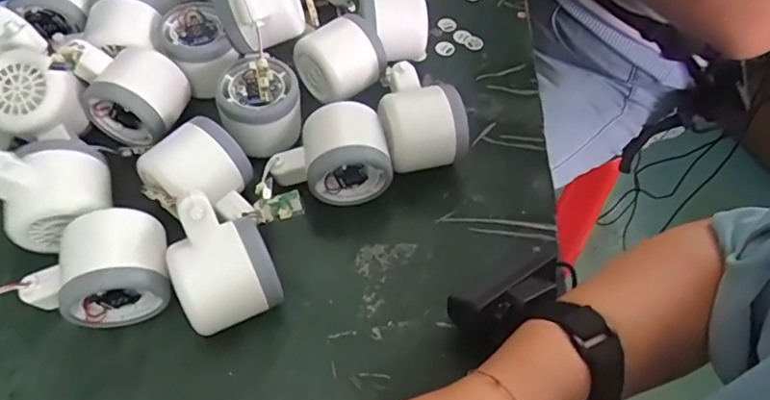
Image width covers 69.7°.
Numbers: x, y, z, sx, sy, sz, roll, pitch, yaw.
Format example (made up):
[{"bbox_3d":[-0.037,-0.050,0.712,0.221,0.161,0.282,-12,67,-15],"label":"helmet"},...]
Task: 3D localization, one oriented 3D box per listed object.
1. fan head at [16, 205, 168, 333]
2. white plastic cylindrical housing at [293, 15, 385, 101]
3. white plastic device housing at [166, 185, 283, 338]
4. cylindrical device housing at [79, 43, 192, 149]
[{"bbox_3d":[-0.173,0.044,0.334,0.085,0.056,0.057,-9,59,-11],"label":"fan head"},{"bbox_3d":[-0.035,-0.111,0.434,0.055,0.044,0.051,-32,66,-24],"label":"white plastic cylindrical housing"},{"bbox_3d":[-0.099,0.041,0.332,0.058,0.073,0.068,-21,62,-19],"label":"white plastic device housing"},{"bbox_3d":[-0.179,-0.077,0.410,0.057,0.051,0.062,22,58,8],"label":"cylindrical device housing"}]

